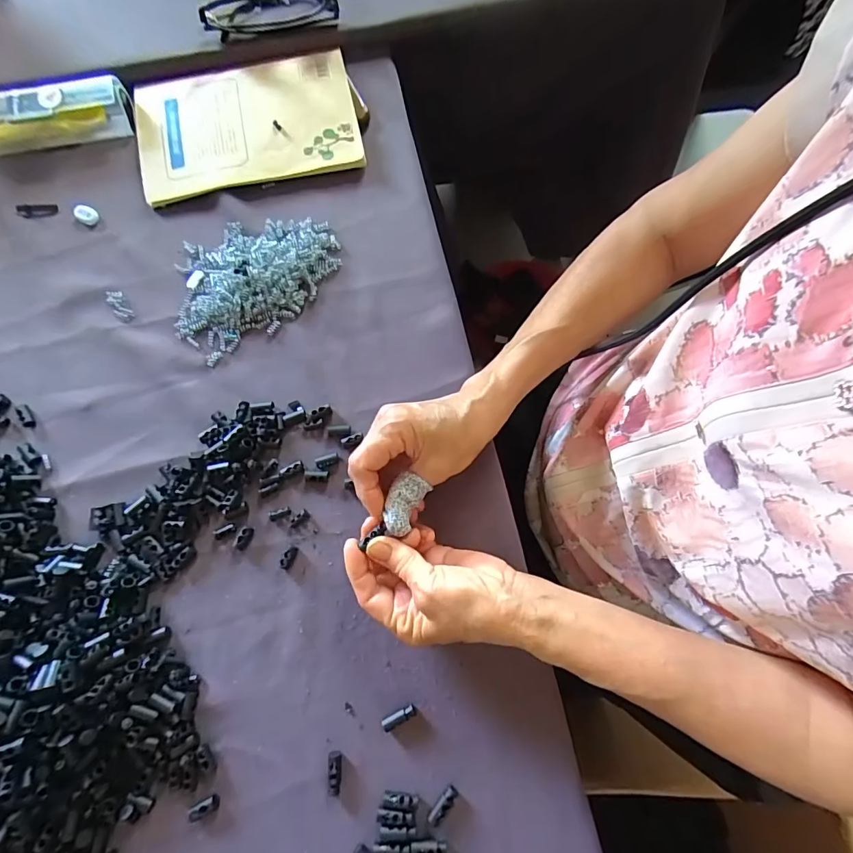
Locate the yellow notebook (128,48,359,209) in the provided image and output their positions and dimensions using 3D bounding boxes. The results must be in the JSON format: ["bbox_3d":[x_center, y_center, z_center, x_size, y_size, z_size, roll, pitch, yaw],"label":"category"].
[{"bbox_3d":[-0.174,-0.291,0.428,0.206,0.013,0.134,-12,77,-1],"label":"yellow notebook"}]

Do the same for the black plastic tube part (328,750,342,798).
[{"bbox_3d":[-0.063,0.239,0.308,0.009,0.006,0.026,-1,78,2],"label":"black plastic tube part"}]

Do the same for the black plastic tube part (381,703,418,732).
[{"bbox_3d":[-0.020,0.207,0.320,0.025,0.007,0.008,-26,78,-4],"label":"black plastic tube part"}]

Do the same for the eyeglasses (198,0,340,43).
[{"bbox_3d":[-0.153,-0.413,0.435,0.127,0.033,0.058,-11,77,-1],"label":"eyeglasses"}]

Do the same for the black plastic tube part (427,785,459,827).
[{"bbox_3d":[0.011,0.257,0.304,0.009,0.005,0.026,38,81,9],"label":"black plastic tube part"}]

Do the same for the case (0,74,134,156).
[{"bbox_3d":[-0.365,-0.295,0.424,0.153,0.033,0.040,-11,77,-1],"label":"case"}]

